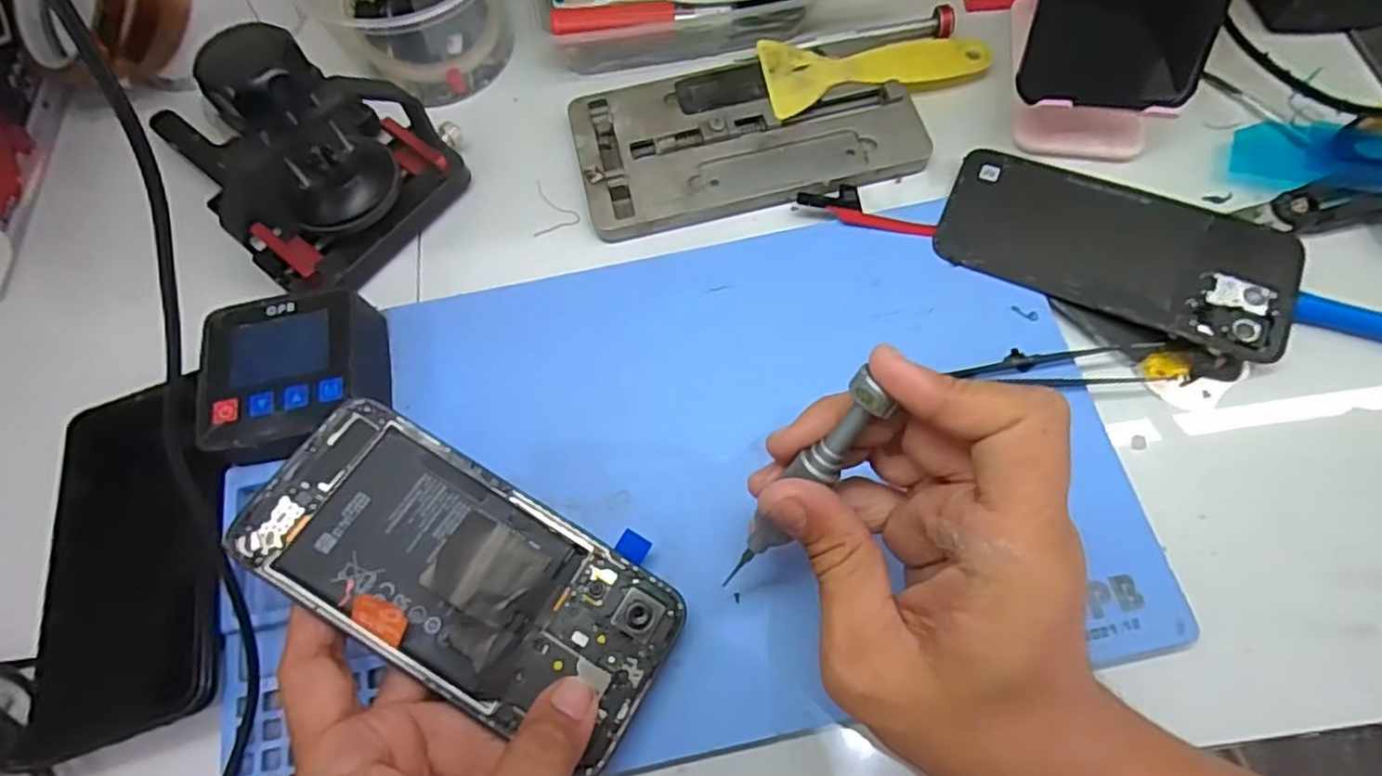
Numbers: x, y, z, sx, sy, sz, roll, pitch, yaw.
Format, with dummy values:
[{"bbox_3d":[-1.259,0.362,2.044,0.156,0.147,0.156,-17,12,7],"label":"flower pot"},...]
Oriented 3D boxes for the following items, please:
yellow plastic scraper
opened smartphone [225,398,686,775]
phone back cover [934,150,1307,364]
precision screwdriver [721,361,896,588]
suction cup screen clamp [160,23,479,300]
[{"bbox_3d":[0.101,-0.176,0.373,0.122,0.006,0.050,-10,69,-1],"label":"yellow plastic scraper"},{"bbox_3d":[-0.084,0.070,0.256,0.158,0.006,0.072,31,65,2],"label":"opened smartphone"},{"bbox_3d":[0.204,-0.068,0.331,0.156,0.010,0.071,22,72,11],"label":"phone back cover"},{"bbox_3d":[0.037,0.038,0.245,0.015,0.116,0.013,41,46,15],"label":"precision screwdriver"},{"bbox_3d":[-0.174,-0.110,0.311,0.062,0.104,0.106,36,75,15],"label":"suction cup screen clamp"}]

